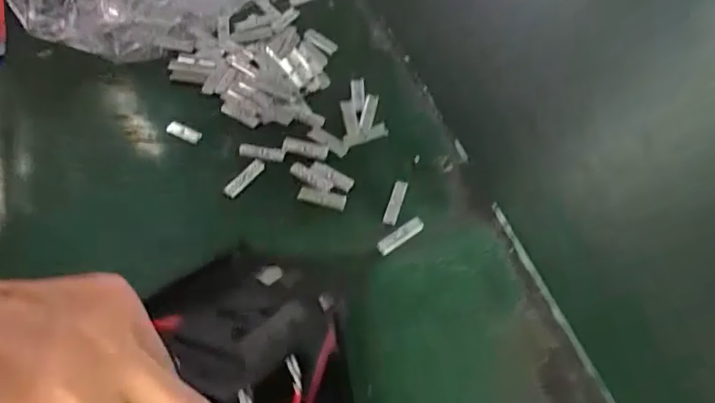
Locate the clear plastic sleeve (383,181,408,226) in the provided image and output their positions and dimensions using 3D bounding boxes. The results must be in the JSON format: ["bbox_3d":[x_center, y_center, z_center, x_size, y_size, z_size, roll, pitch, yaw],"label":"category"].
[{"bbox_3d":[0.023,0.001,0.310,0.008,0.004,0.031,16,60,9],"label":"clear plastic sleeve"}]

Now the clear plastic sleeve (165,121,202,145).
[{"bbox_3d":[-0.117,-0.047,0.341,0.024,0.005,0.009,20,61,11],"label":"clear plastic sleeve"}]

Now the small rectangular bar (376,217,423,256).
[{"bbox_3d":[0.026,0.020,0.299,0.033,0.004,0.009,-33,65,-18],"label":"small rectangular bar"}]

